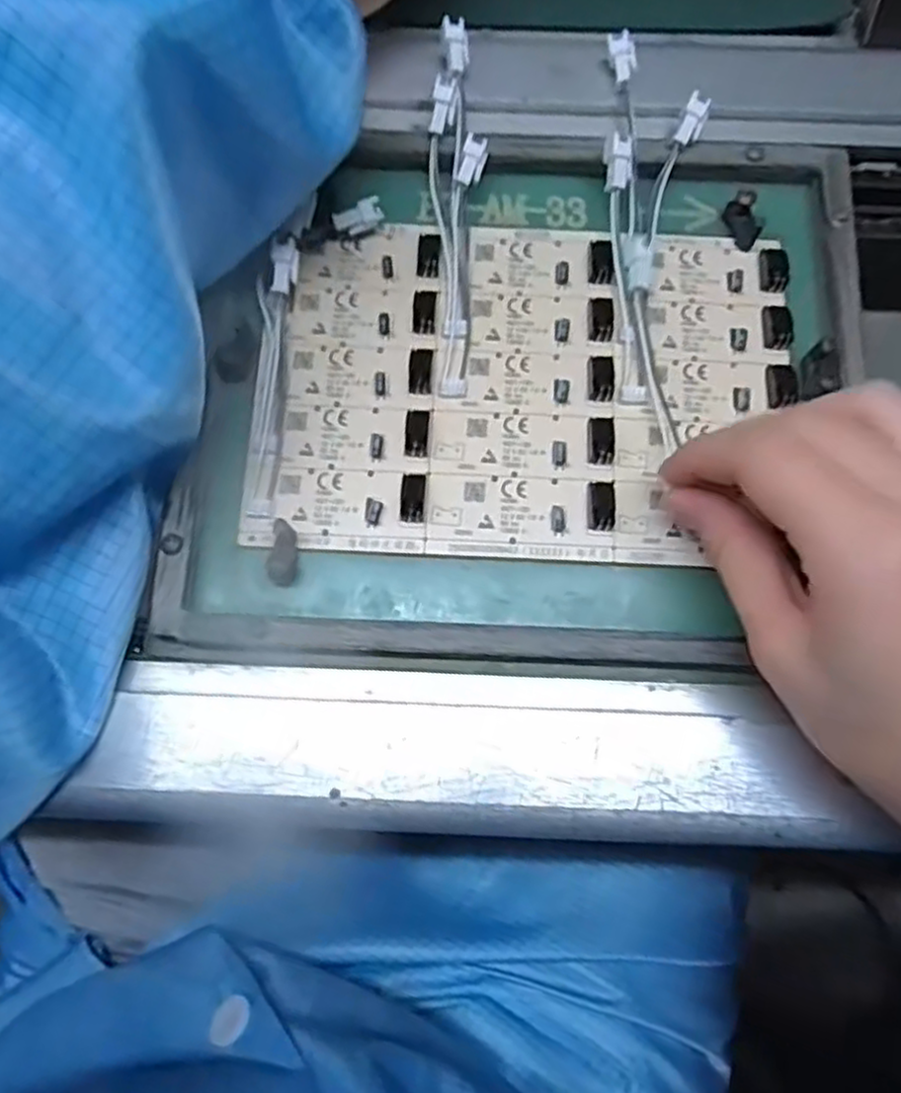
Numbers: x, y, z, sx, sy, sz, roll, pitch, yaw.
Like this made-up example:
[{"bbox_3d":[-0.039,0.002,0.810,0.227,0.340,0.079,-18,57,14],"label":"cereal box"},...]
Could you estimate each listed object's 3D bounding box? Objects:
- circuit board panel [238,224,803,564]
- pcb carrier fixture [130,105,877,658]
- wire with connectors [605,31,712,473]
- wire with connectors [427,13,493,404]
[{"bbox_3d":[0.029,-0.058,0.266,0.187,0.012,0.127,2,75,3],"label":"circuit board panel"},{"bbox_3d":[0.027,-0.058,0.262,0.223,0.021,0.208,7,75,4],"label":"pcb carrier fixture"},{"bbox_3d":[0.077,-0.114,0.271,0.036,0.019,0.159,-1,83,2],"label":"wire with connectors"},{"bbox_3d":[0.002,-0.127,0.272,0.020,0.025,0.141,1,73,-2],"label":"wire with connectors"}]

